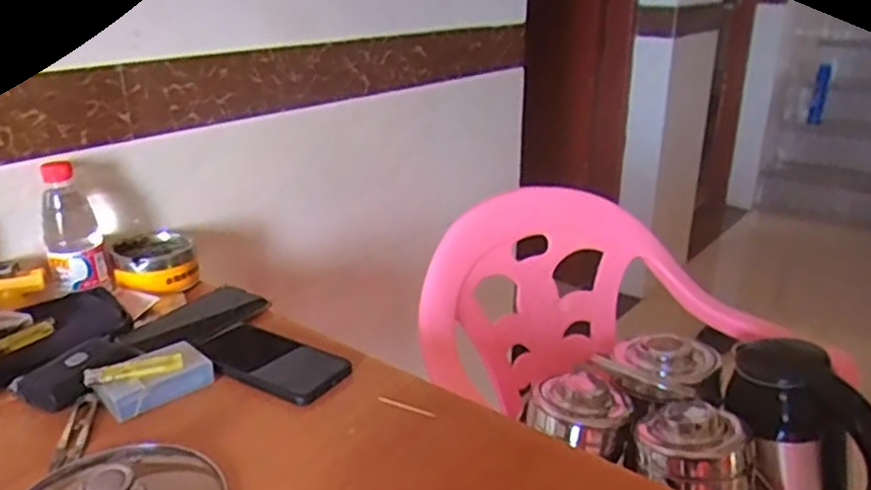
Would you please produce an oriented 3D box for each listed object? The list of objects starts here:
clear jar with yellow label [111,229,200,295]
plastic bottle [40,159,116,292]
[{"bbox_3d":[-0.353,0.020,0.874,0.097,0.046,0.116,-9,24,-20],"label":"clear jar with yellow label"},{"bbox_3d":[-0.420,-0.022,0.800,0.062,0.140,0.056,-13,26,-29],"label":"plastic bottle"}]

